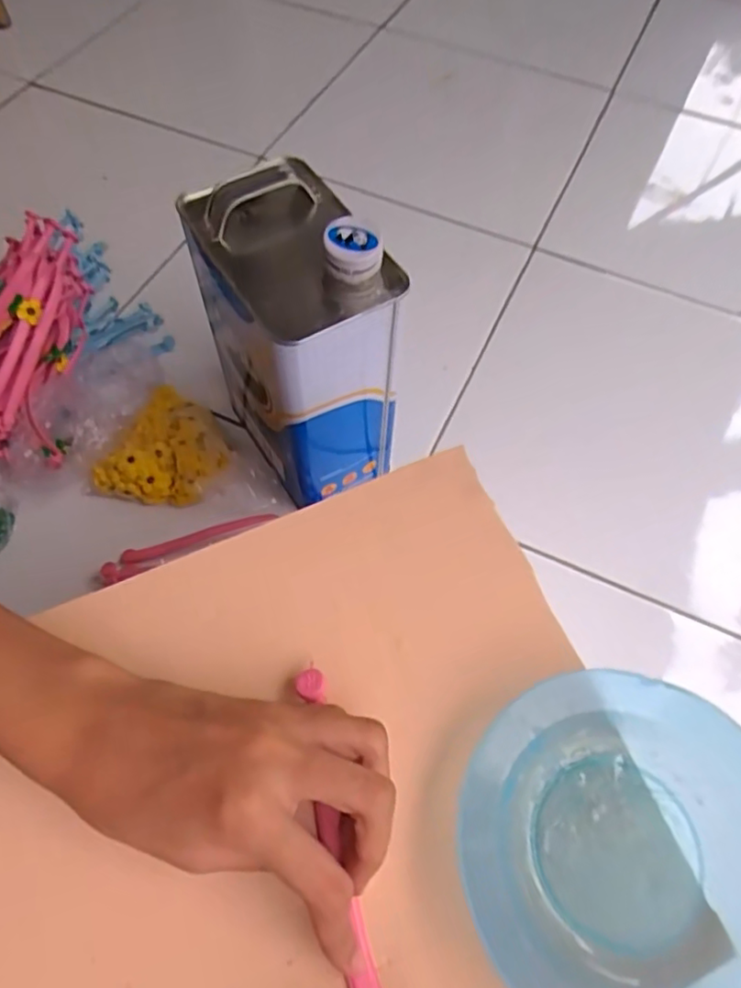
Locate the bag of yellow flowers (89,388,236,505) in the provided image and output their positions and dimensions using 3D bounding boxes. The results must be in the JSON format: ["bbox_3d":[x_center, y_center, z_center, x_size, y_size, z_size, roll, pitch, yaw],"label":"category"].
[{"bbox_3d":[-0.197,-0.034,0.587,0.109,0.042,0.116,28,65,13],"label":"bag of yellow flowers"}]

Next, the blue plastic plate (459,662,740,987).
[{"bbox_3d":[0.099,0.138,0.234,0.125,0.023,0.127,1,62,-2],"label":"blue plastic plate"}]

